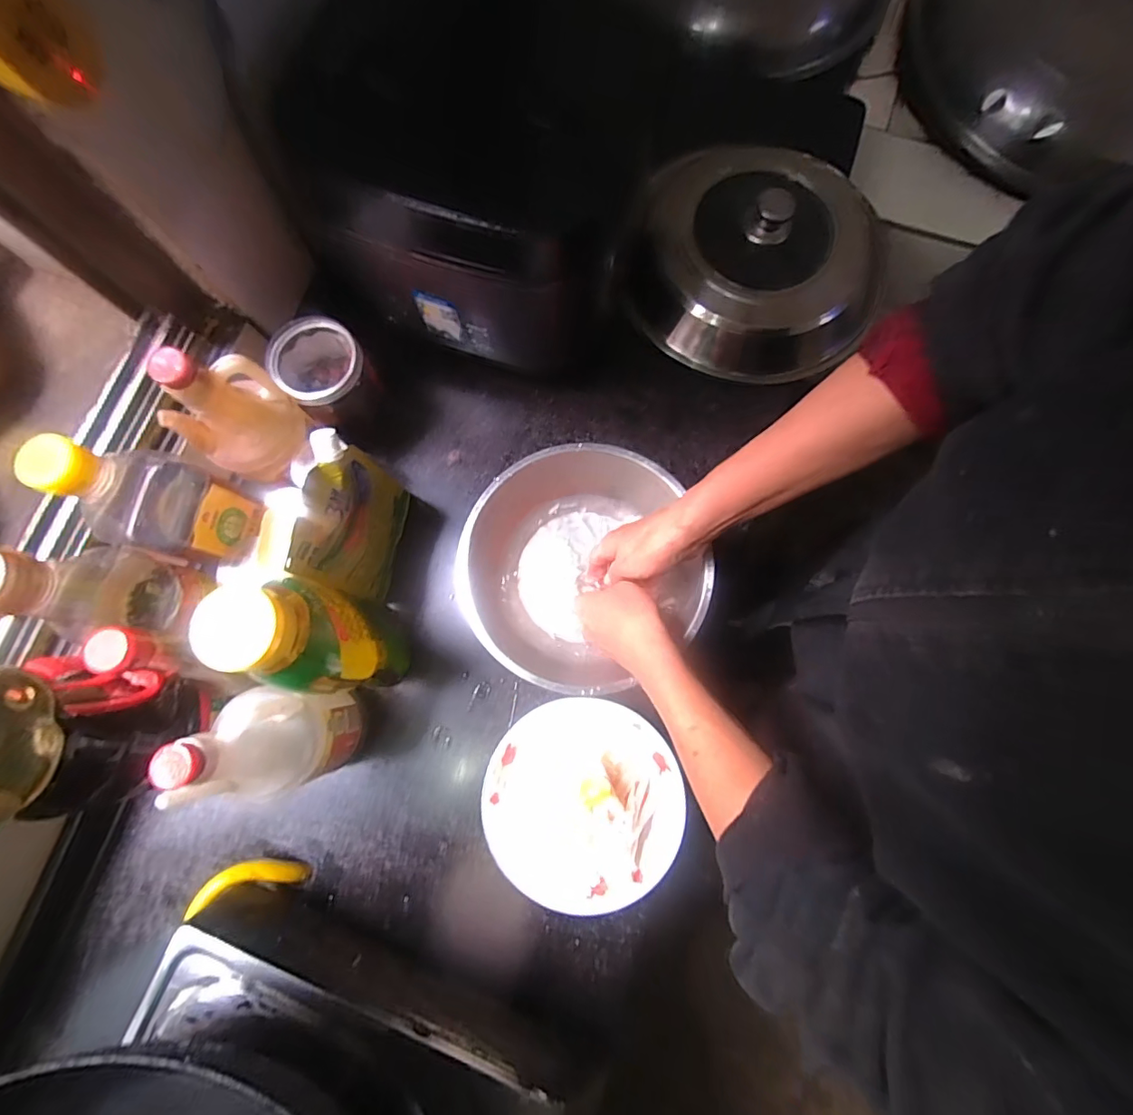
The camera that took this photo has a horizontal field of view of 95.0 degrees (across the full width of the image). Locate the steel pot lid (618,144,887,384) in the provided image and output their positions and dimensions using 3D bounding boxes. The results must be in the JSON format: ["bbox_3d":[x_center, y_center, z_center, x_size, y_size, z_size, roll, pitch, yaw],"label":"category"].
[{"bbox_3d":[0.226,-0.354,0.600,0.286,0.069,0.282,0,79,0],"label":"steel pot lid"}]

